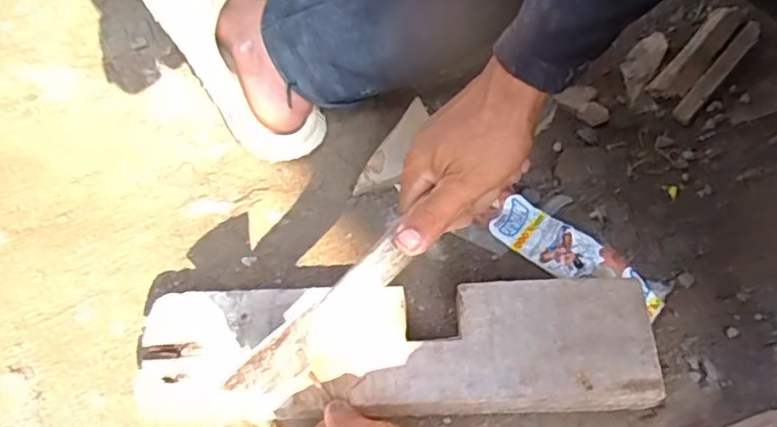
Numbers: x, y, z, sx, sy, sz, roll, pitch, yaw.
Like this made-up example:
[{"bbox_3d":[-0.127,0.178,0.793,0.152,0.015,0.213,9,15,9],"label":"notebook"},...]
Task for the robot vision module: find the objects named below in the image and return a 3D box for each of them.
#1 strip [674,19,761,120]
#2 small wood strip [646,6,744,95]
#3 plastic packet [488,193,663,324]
[{"bbox_3d":[0.332,-0.143,0.624,0.019,0.005,0.122,41,93,24],"label":"strip"},{"bbox_3d":[0.319,-0.166,0.636,0.034,0.004,0.110,42,93,24],"label":"small wood strip"},{"bbox_3d":[0.171,0.039,0.563,0.162,0.013,0.048,35,71,22],"label":"plastic packet"}]

